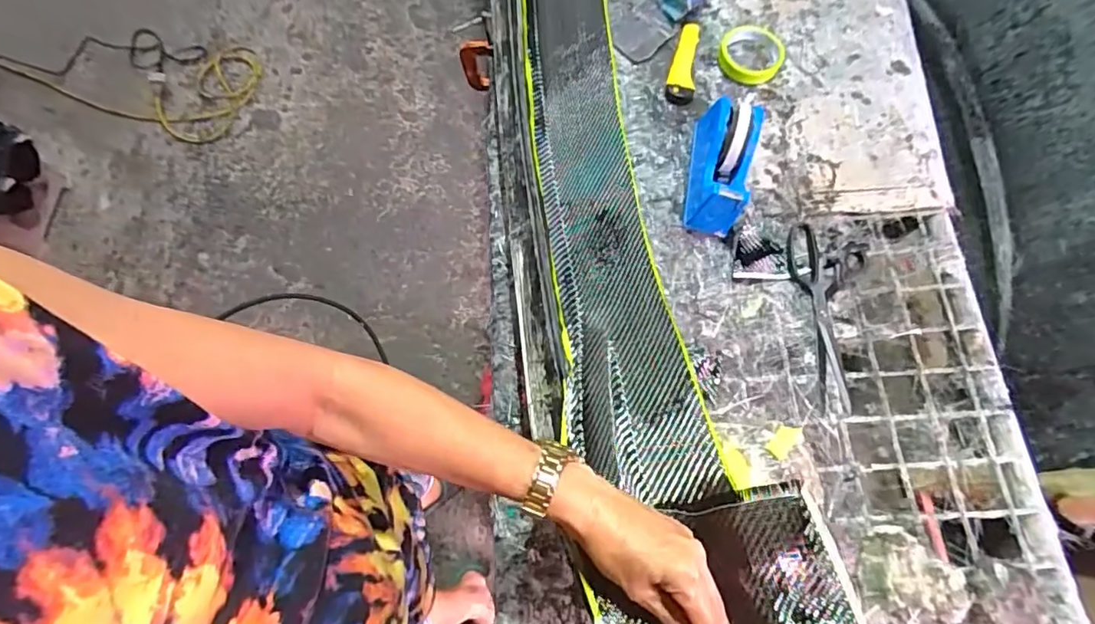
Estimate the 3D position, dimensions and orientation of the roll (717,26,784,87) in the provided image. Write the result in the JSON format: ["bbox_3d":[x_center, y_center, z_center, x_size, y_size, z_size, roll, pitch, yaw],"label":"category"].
[{"bbox_3d":[0.299,-0.381,0.803,0.092,0.019,0.109,27,76,8],"label":"roll"}]

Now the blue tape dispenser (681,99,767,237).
[{"bbox_3d":[0.223,-0.192,0.698,0.072,0.105,0.166,13,75,4],"label":"blue tape dispenser"}]

